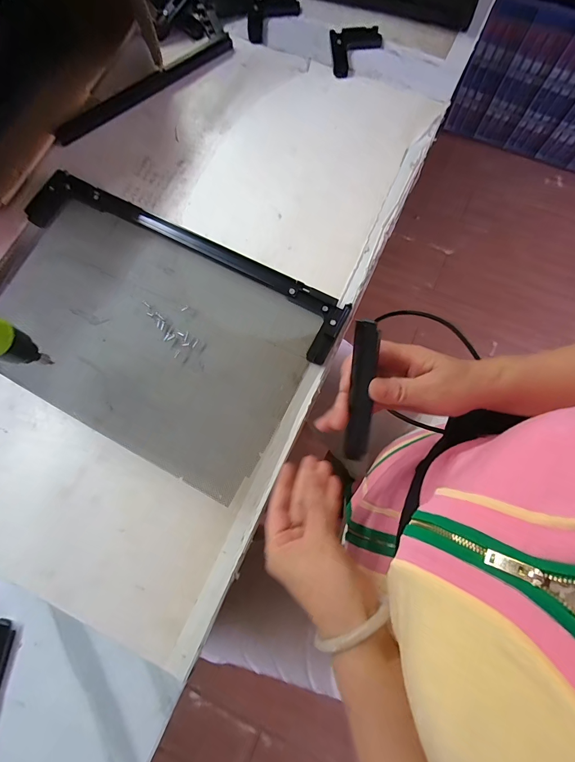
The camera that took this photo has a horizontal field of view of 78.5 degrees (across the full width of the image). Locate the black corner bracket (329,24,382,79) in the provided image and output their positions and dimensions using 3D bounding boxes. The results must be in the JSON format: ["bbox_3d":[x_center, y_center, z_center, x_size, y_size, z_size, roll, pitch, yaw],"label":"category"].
[{"bbox_3d":[0.098,-0.461,0.491,0.072,0.012,0.082,-3,76,0],"label":"black corner bracket"}]

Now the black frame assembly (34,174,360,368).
[{"bbox_3d":[-0.124,-0.144,0.413,0.408,0.015,0.075,27,78,7],"label":"black frame assembly"}]

